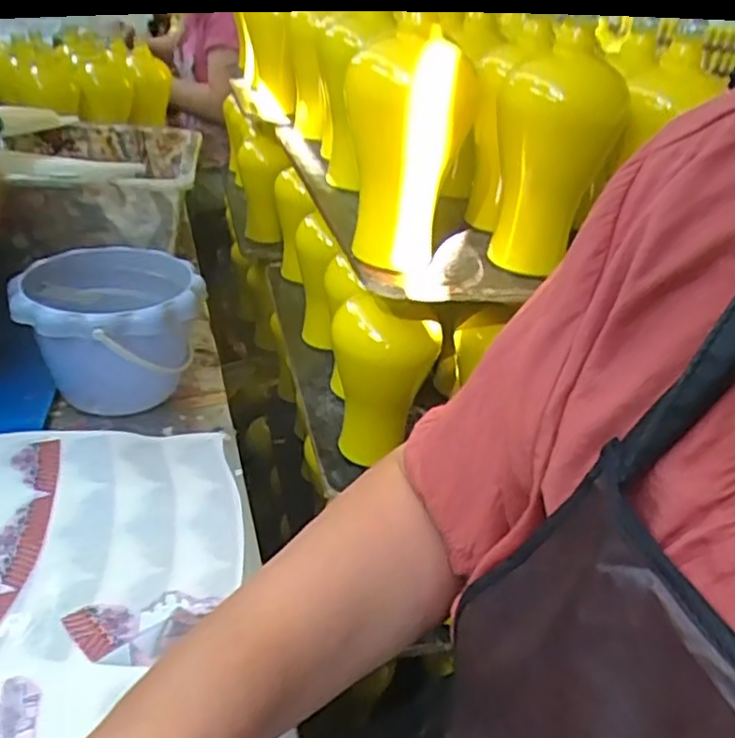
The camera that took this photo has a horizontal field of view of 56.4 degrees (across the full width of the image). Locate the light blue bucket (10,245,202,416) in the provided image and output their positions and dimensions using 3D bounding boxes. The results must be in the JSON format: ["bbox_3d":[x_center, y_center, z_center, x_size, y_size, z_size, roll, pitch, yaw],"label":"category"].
[{"bbox_3d":[-0.232,-0.032,0.628,0.150,0.113,0.155,5,31,-3],"label":"light blue bucket"}]

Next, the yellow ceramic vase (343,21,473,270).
[{"bbox_3d":[0.032,-0.179,0.567,0.094,0.174,0.116,10,28,3],"label":"yellow ceramic vase"}]

